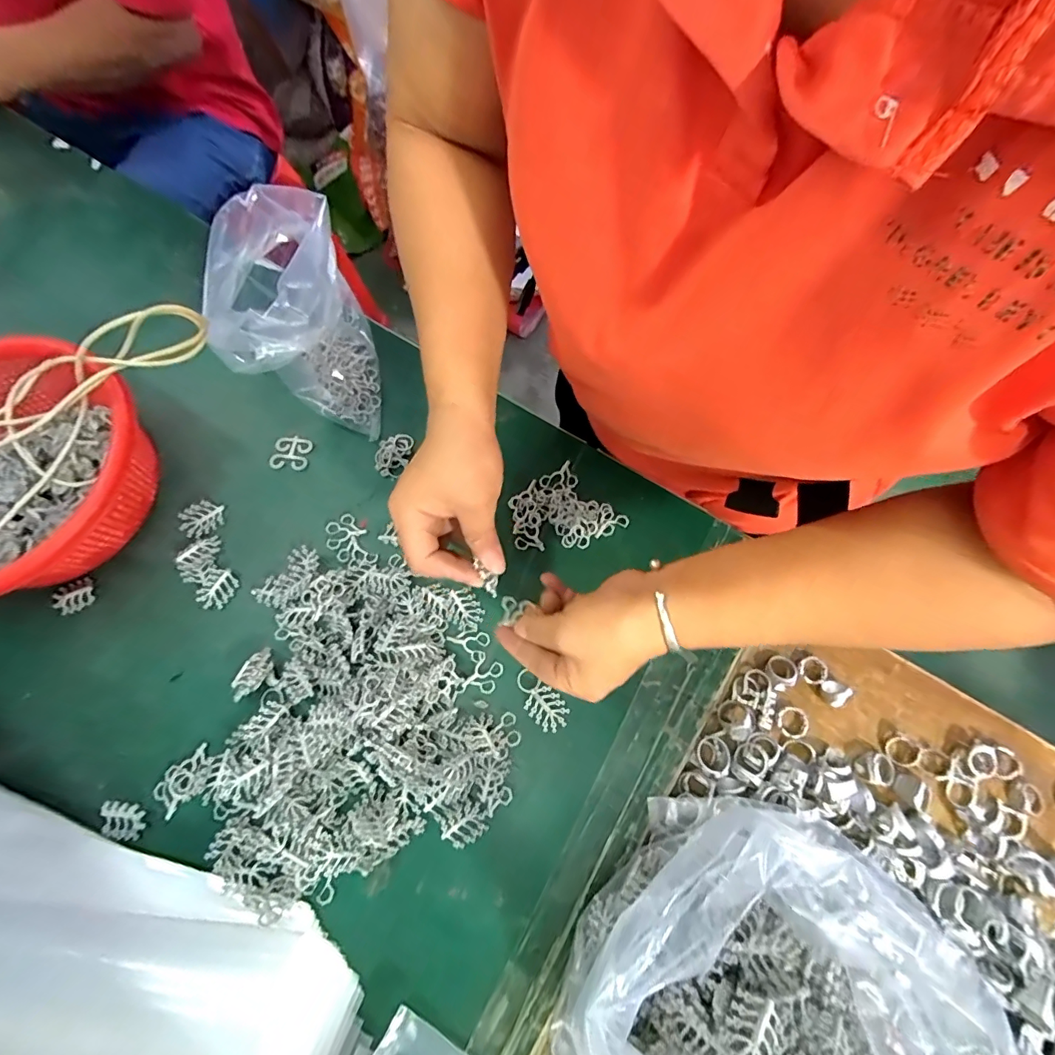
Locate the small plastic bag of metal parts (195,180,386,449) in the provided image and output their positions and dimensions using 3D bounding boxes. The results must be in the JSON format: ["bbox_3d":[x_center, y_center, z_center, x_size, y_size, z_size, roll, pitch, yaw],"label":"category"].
[{"bbox_3d":[-0.205,-0.185,0.430,0.094,0.140,0.159,-10,71,-2],"label":"small plastic bag of metal parts"}]

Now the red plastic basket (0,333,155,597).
[{"bbox_3d":[-0.431,-0.040,0.404,0.213,0.114,0.221,-1,71,2],"label":"red plastic basket"}]

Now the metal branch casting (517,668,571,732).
[{"bbox_3d":[0.010,0.139,0.384,0.027,0.006,0.051,-42,74,-12],"label":"metal branch casting"}]

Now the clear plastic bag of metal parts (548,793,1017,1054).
[{"bbox_3d":[0.124,0.262,0.264,0.193,0.148,0.185,6,71,4],"label":"clear plastic bag of metal parts"}]

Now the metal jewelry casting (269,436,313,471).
[{"bbox_3d":[-0.230,-0.073,0.463,0.034,0.004,0.034,6,71,4],"label":"metal jewelry casting"}]

